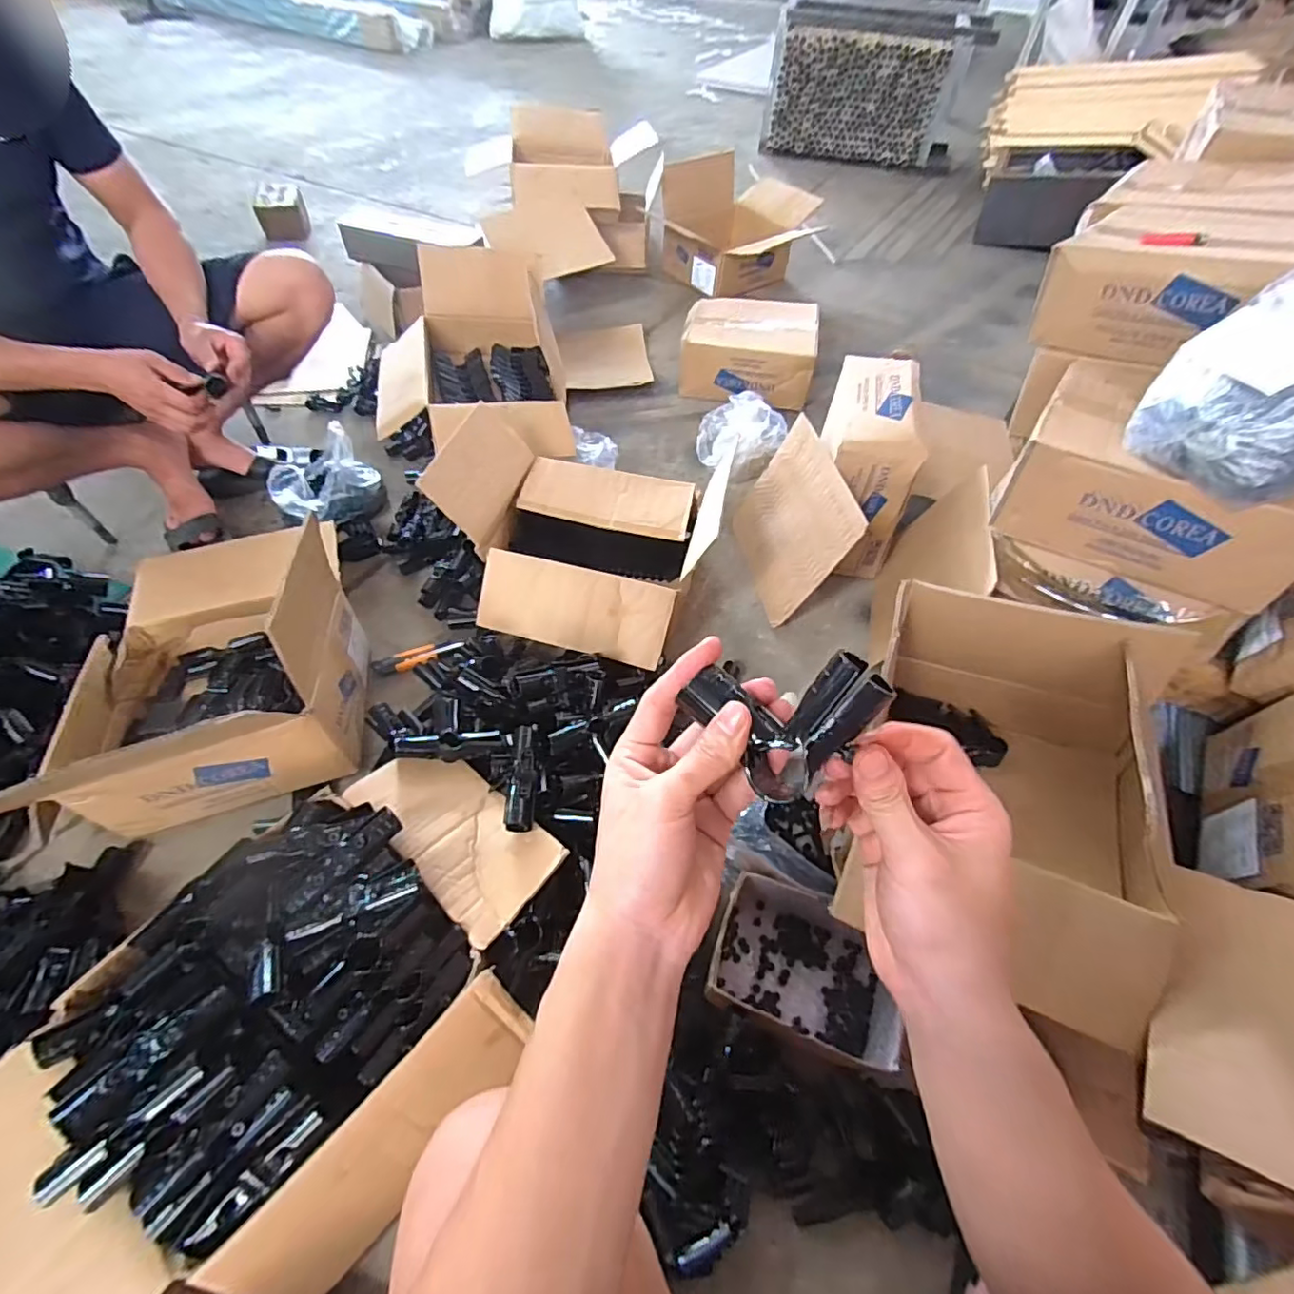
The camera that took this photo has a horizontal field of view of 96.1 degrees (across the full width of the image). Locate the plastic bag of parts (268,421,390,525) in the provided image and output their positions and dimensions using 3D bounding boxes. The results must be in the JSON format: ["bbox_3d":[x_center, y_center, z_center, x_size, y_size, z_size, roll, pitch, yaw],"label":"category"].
[{"bbox_3d":[-0.625,-0.318,1.139,0.197,0.121,0.161,-29,60,-21],"label":"plastic bag of parts"}]

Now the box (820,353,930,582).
[{"bbox_3d":[0.395,-0.352,1.095,0.154,0.255,0.320,9,54,4],"label":"box"}]

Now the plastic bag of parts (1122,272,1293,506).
[{"bbox_3d":[0.704,-0.283,0.625,0.230,0.162,0.215,-29,60,-21],"label":"plastic bag of parts"}]

